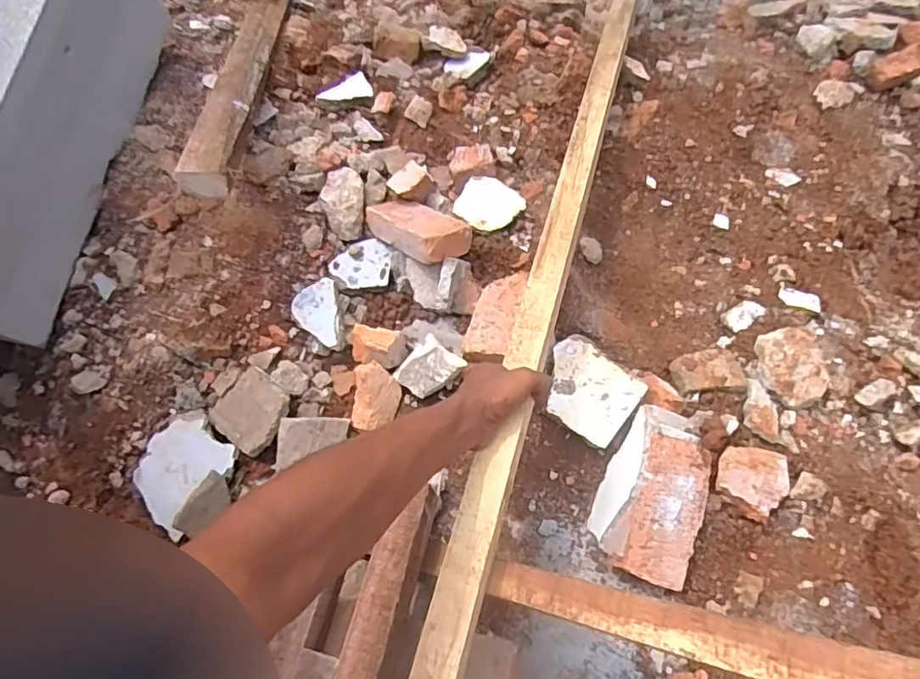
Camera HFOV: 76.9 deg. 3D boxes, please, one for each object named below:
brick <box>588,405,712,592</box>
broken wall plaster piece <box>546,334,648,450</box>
[{"bbox_3d":[0.236,0.184,0.710,0.090,0.094,0.195,22,79,-8],"label":"brick"},{"bbox_3d":[0.167,0.066,0.761,0.124,0.018,0.107,35,85,20],"label":"broken wall plaster piece"}]

